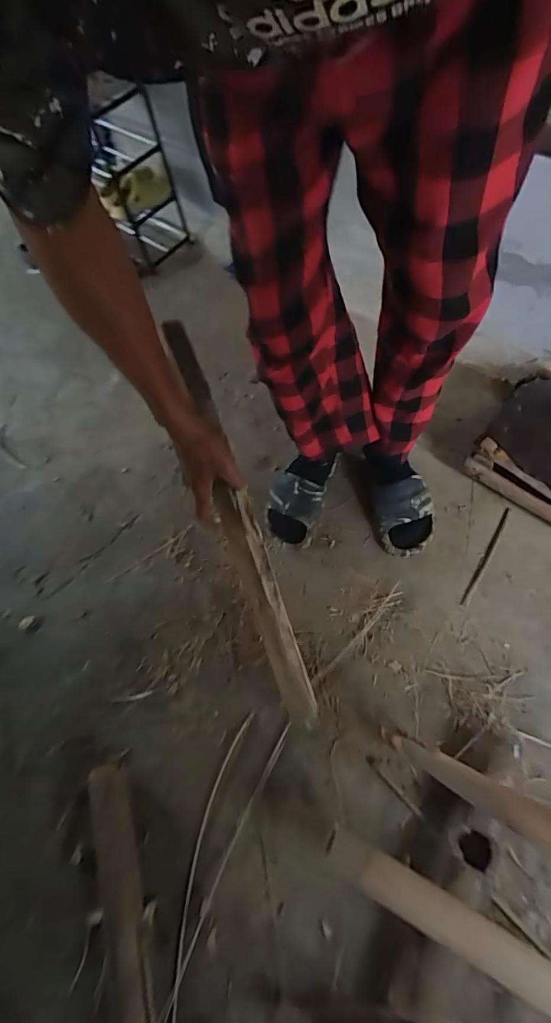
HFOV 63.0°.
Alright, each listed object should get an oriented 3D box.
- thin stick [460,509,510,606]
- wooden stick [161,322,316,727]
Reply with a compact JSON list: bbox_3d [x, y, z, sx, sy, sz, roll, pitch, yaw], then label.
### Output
[{"bbox_3d":[0.437,0.091,0.927,0.014,0.010,0.239,28,70,20],"label":"thin stick"},{"bbox_3d":[-0.042,0.055,0.684,0.051,0.030,0.652,-18,104,-5],"label":"wooden stick"}]

